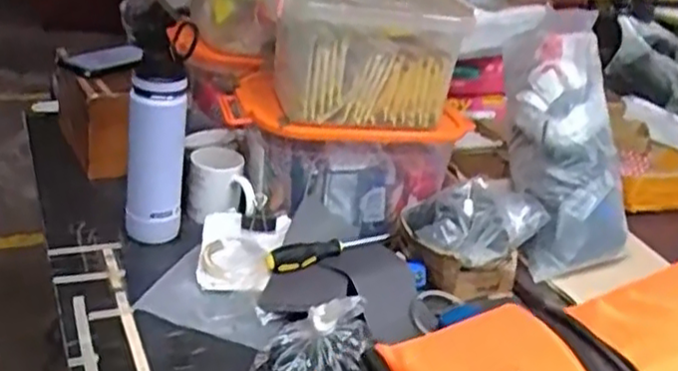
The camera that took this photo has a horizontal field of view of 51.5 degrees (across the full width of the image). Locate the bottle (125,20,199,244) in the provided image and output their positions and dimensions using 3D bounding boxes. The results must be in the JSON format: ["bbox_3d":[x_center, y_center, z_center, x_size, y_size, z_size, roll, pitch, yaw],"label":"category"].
[{"bbox_3d":[-0.249,-0.059,0.960,0.084,0.267,0.092,-1,26,-16],"label":"bottle"}]

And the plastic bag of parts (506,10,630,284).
[{"bbox_3d":[0.339,-0.063,1.082,0.142,0.390,0.112,-1,-9,-17],"label":"plastic bag of parts"}]

